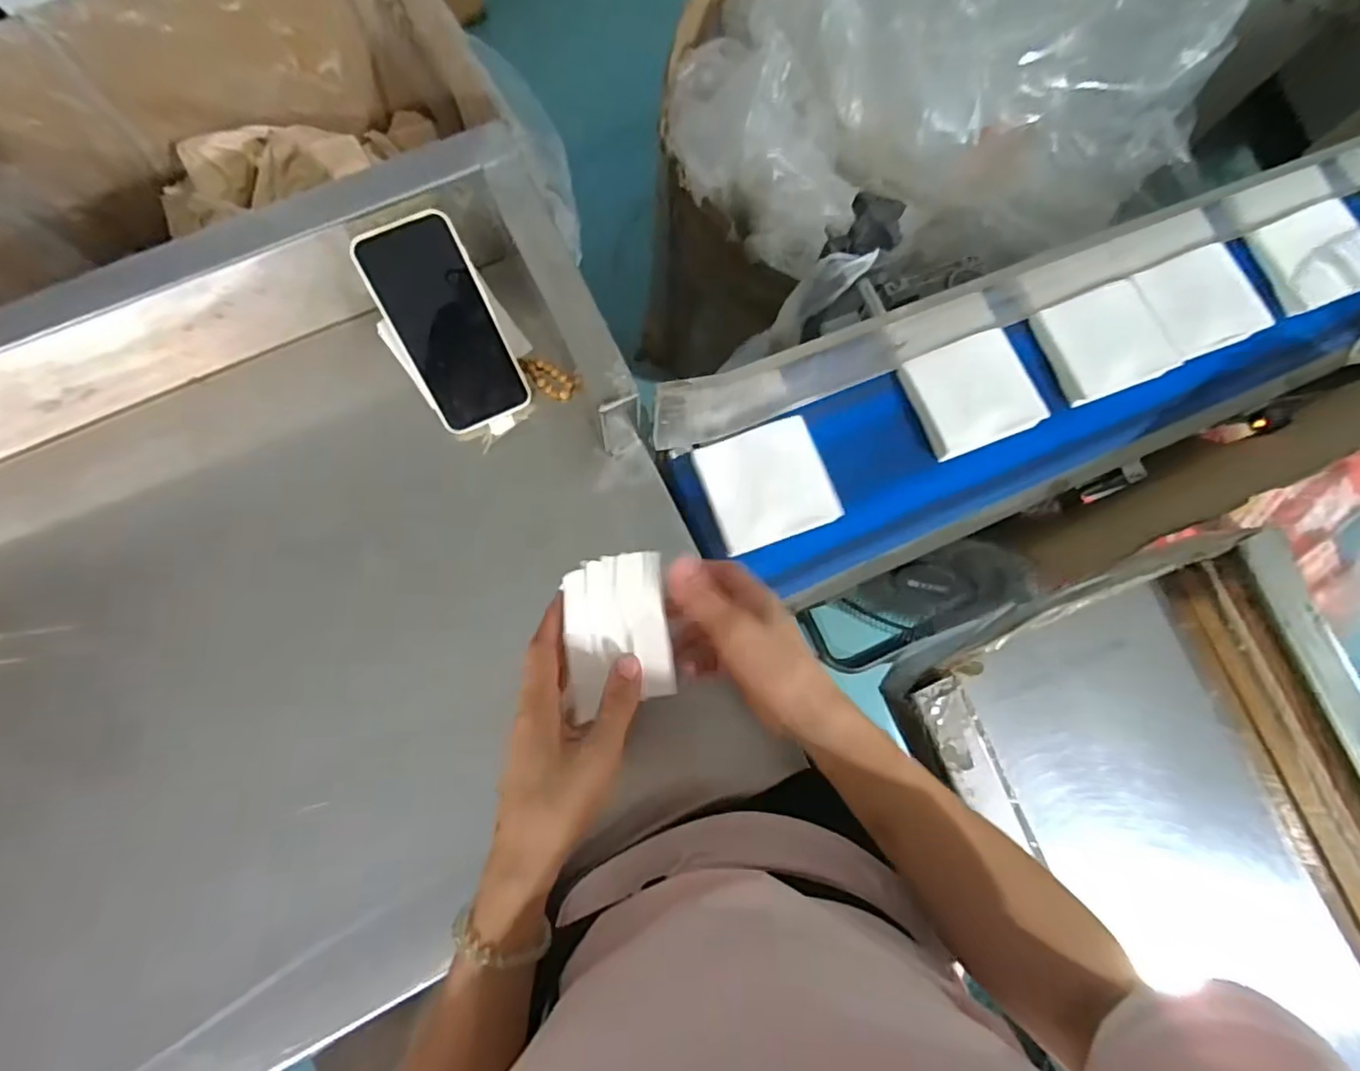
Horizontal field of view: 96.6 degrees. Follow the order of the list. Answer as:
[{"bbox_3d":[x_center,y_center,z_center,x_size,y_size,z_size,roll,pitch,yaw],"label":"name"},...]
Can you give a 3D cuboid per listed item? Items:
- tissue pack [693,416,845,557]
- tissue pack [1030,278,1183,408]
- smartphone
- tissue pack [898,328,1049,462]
[{"bbox_3d":[0.072,-0.043,0.501,0.099,0.014,0.095,-19,83,-6],"label":"tissue pack"},{"bbox_3d":[0.378,-0.175,0.538,0.104,0.018,0.091,-21,83,-6],"label":"tissue pack"},{"bbox_3d":[-0.181,-0.161,0.472,0.074,0.009,0.153,-24,117,-7],"label":"smartphone"},{"bbox_3d":[0.255,-0.126,0.530,0.101,0.021,0.094,-20,83,-6],"label":"tissue pack"}]

